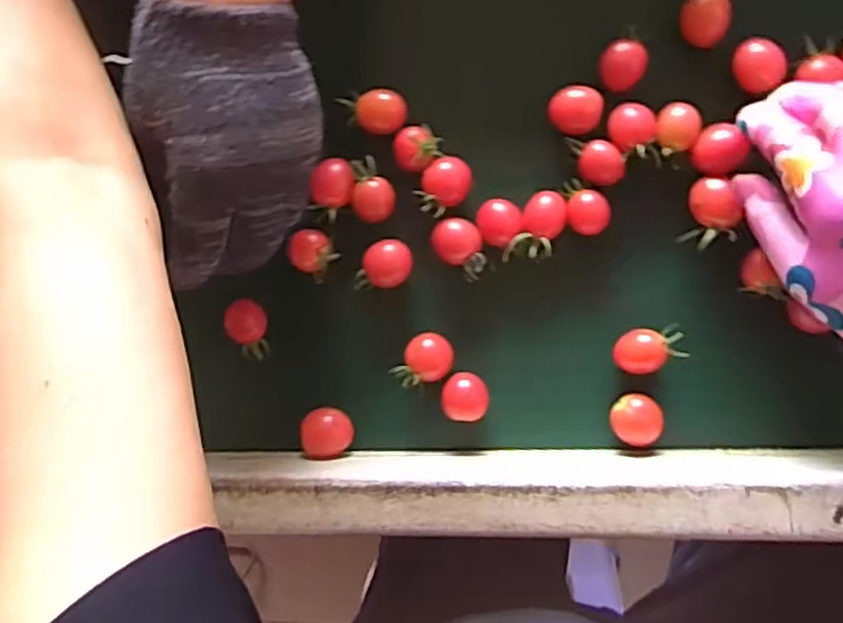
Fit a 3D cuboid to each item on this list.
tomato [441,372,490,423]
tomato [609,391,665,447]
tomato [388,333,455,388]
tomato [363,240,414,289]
[{"bbox_3d":[0.027,0.050,0.426,0.026,0.027,0.027,-1,90,9],"label":"tomato"},{"bbox_3d":[0.122,0.061,0.416,0.028,0.033,0.027,0,90,9],"label":"tomato"},{"bbox_3d":[0.003,0.029,0.423,0.027,0.028,0.034,33,95,8],"label":"tomato"},{"bbox_3d":[-0.019,-0.028,0.426,0.027,0.022,0.027,1,90,9],"label":"tomato"}]

